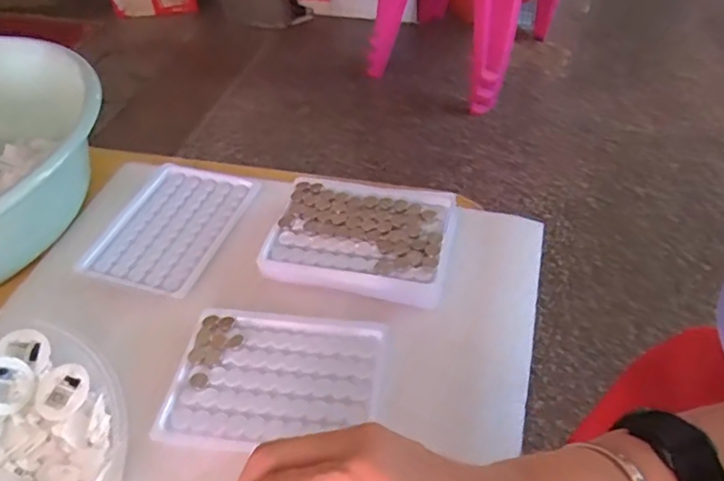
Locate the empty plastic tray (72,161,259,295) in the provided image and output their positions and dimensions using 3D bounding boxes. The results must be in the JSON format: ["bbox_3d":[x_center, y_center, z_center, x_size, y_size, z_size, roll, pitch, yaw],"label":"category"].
[{"bbox_3d":[-0.152,-0.013,0.470,0.097,0.008,0.132,12,49,15],"label":"empty plastic tray"}]

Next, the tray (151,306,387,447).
[{"bbox_3d":[-0.055,0.085,0.370,0.126,0.006,0.094,5,47,9],"label":"tray"}]

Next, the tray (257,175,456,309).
[{"bbox_3d":[0.001,-0.006,0.435,0.127,0.017,0.098,10,48,13],"label":"tray"}]

